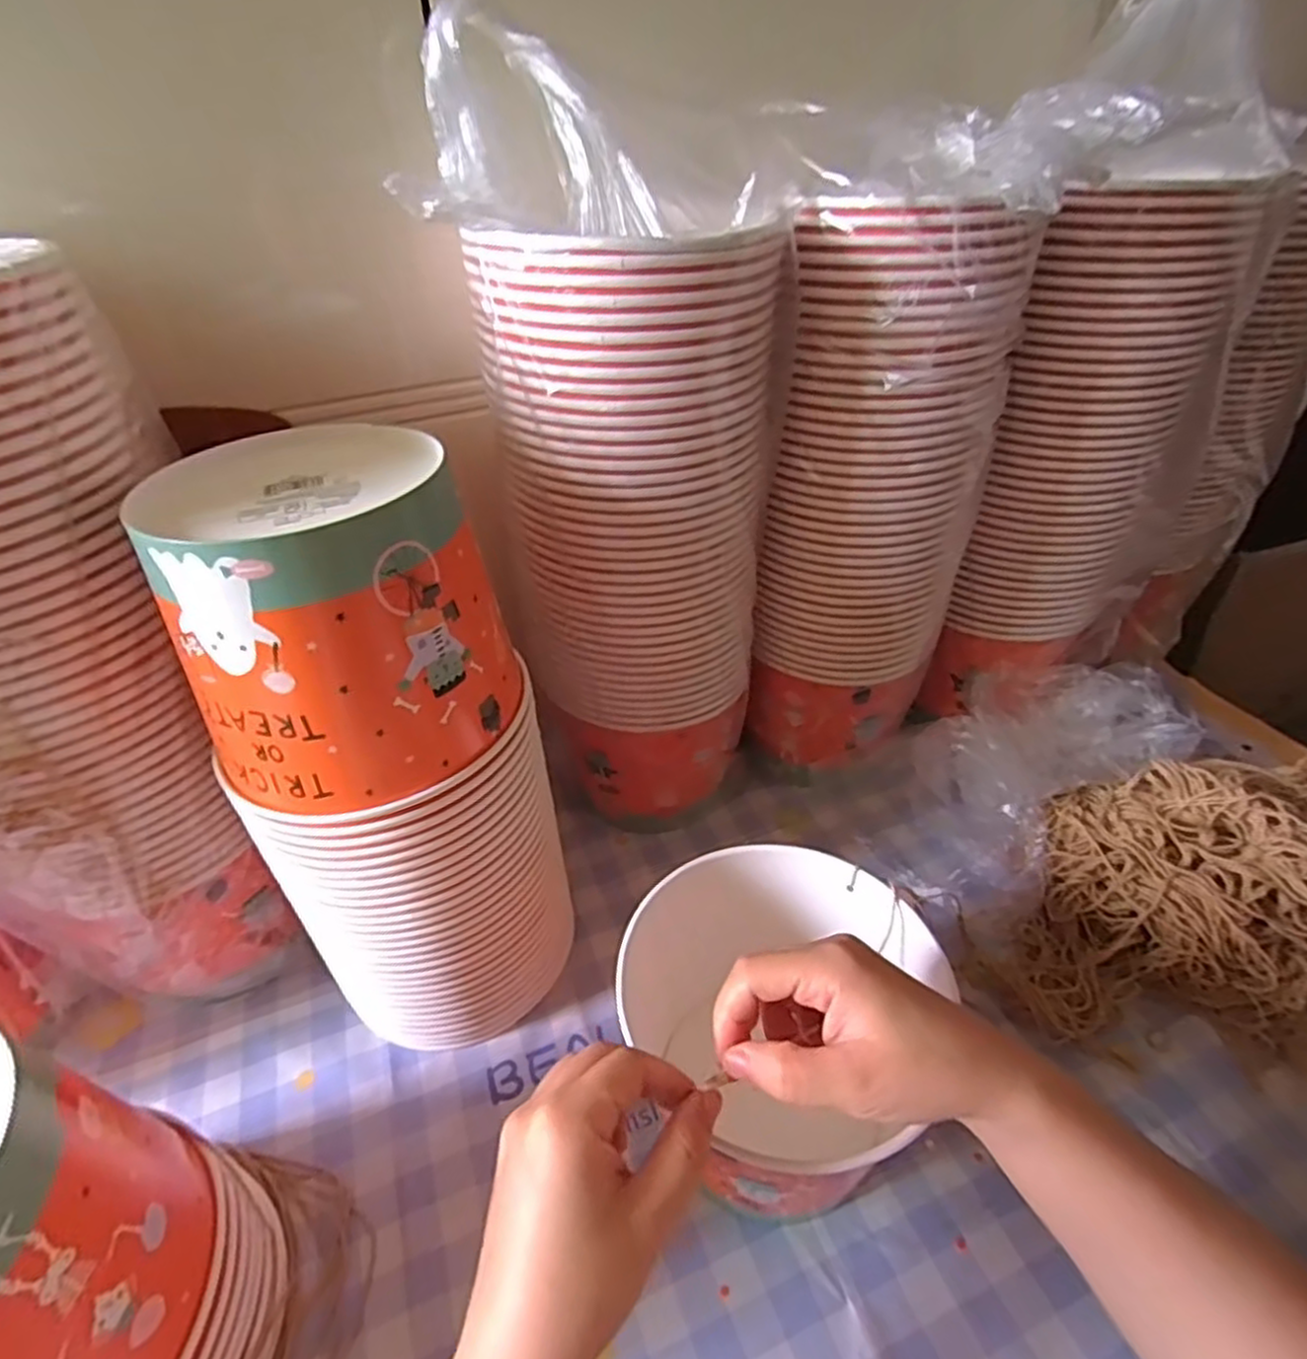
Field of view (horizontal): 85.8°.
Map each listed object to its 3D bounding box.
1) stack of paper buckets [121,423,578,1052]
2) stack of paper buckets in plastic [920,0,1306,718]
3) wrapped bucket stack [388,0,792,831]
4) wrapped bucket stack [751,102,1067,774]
[{"bbox_3d":[-0.135,0.061,0.402,0.138,0.347,0.126,-10,40,-9],"label":"stack of paper buckets"},{"bbox_3d":[0.300,-0.200,0.475,0.161,0.484,0.132,16,43,22],"label":"stack of paper buckets in plastic"},{"bbox_3d":[-0.013,-0.094,0.454,0.150,0.454,0.143,19,44,25],"label":"wrapped bucket stack"},{"bbox_3d":[0.154,-0.123,0.491,0.132,0.414,0.137,19,44,25],"label":"wrapped bucket stack"}]

